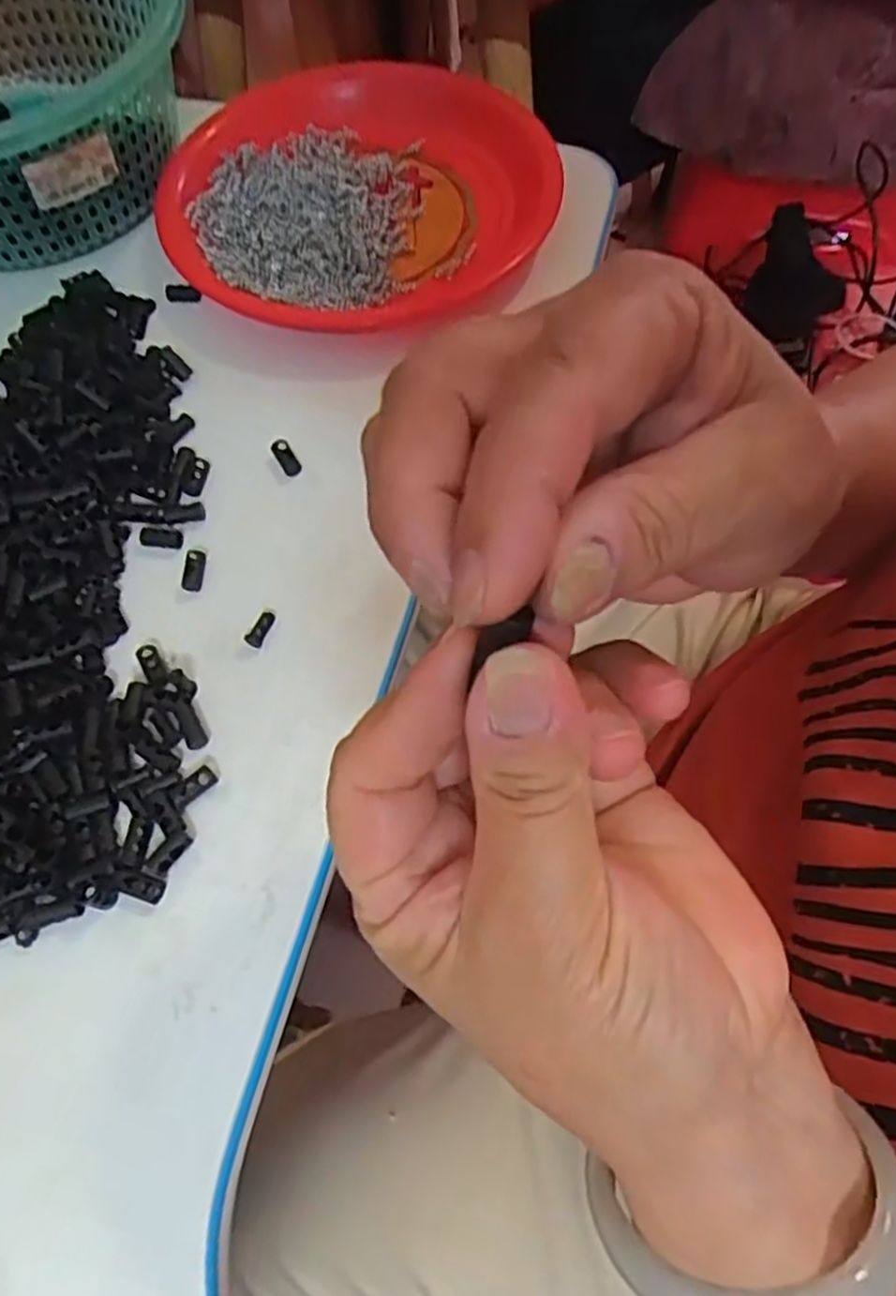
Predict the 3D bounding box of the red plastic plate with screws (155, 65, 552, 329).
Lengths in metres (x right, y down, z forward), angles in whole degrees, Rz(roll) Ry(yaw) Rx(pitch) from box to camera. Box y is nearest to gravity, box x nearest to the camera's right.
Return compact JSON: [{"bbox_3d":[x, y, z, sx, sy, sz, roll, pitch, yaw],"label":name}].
[{"bbox_3d":[-0.050,-0.265,0.432,0.211,0.037,0.214,-1,64,1],"label":"red plastic plate with screws"}]

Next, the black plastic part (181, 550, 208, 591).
[{"bbox_3d":[-0.118,-0.036,0.347,0.010,0.004,0.020,1,64,2],"label":"black plastic part"}]

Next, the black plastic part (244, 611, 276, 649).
[{"bbox_3d":[-0.083,-0.009,0.334,0.007,0.006,0.017,25,67,13],"label":"black plastic part"}]

